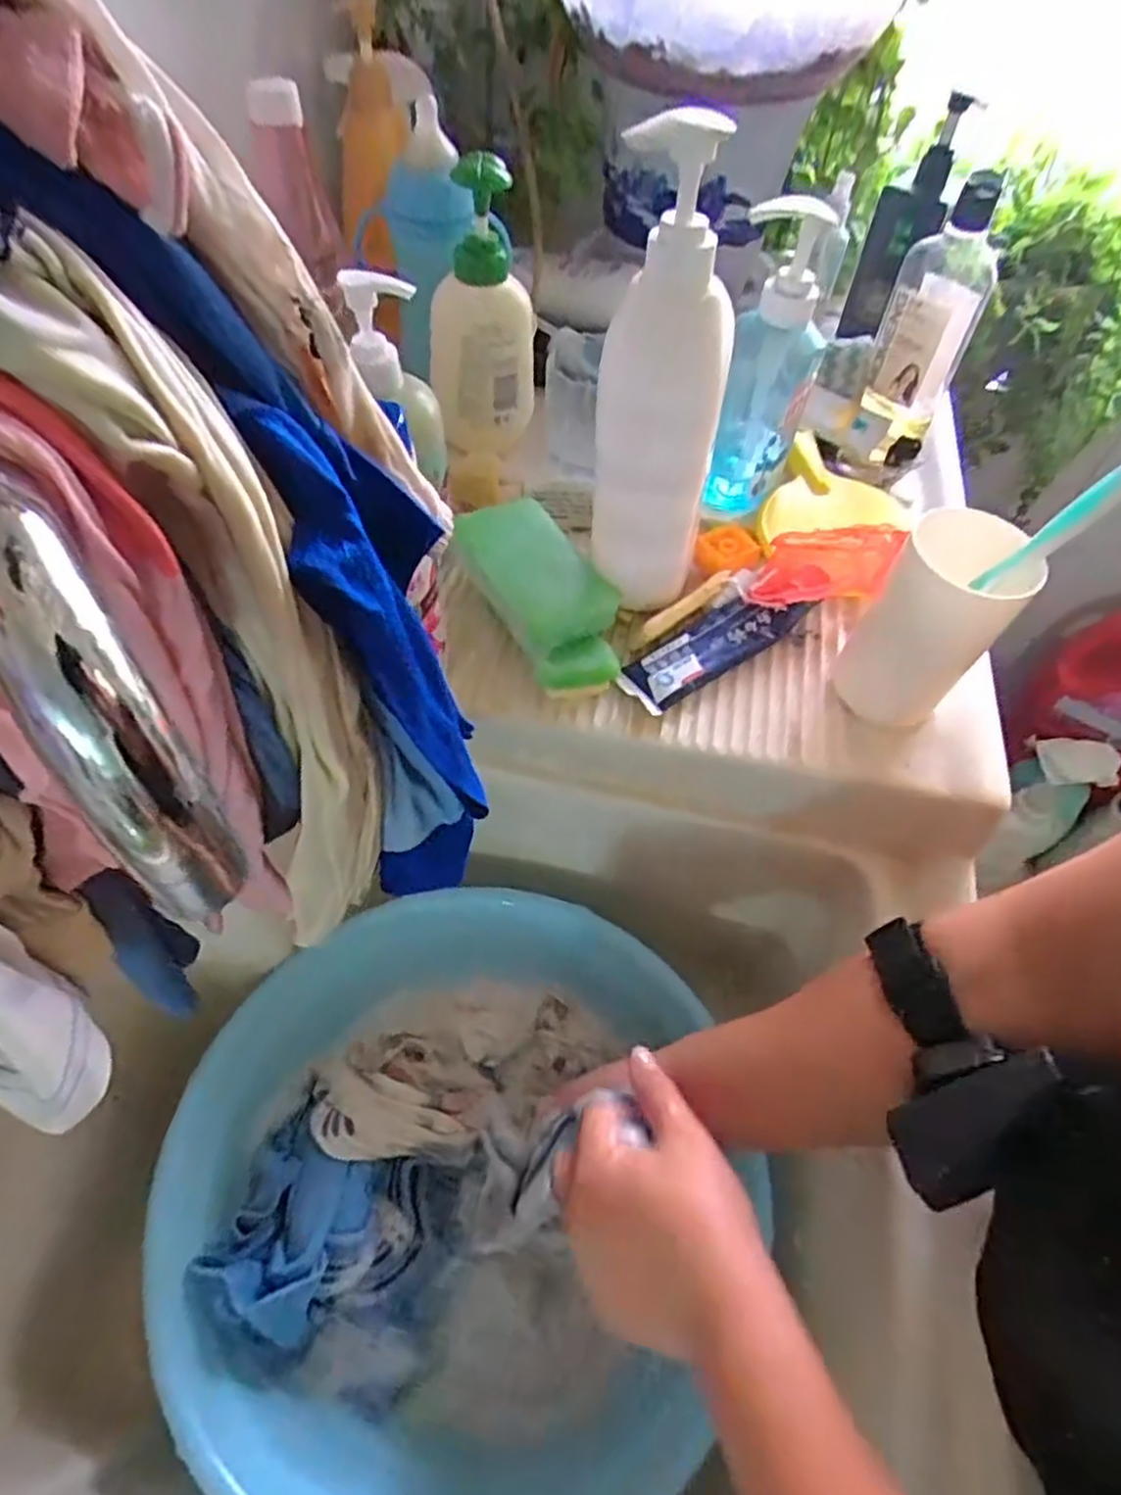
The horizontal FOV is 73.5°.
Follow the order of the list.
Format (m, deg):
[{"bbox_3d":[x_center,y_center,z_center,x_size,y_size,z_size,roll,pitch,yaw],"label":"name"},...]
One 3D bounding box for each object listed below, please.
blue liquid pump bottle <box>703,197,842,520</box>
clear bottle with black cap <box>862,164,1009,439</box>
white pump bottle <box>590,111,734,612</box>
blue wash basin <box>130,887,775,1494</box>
[{"bbox_3d":[0.140,-0.256,0.520,0.070,0.196,0.058,21,55,10],"label":"blue liquid pump bottle"},{"bbox_3d":[0.306,-0.360,0.605,0.070,0.162,0.061,25,56,13],"label":"clear bottle with black cap"},{"bbox_3d":[0.054,-0.191,0.427,0.068,0.244,0.078,3,54,-3],"label":"white pump bottle"},{"bbox_3d":[-0.062,0.269,0.481,0.325,0.104,0.339,3,54,-4],"label":"blue wash basin"}]

